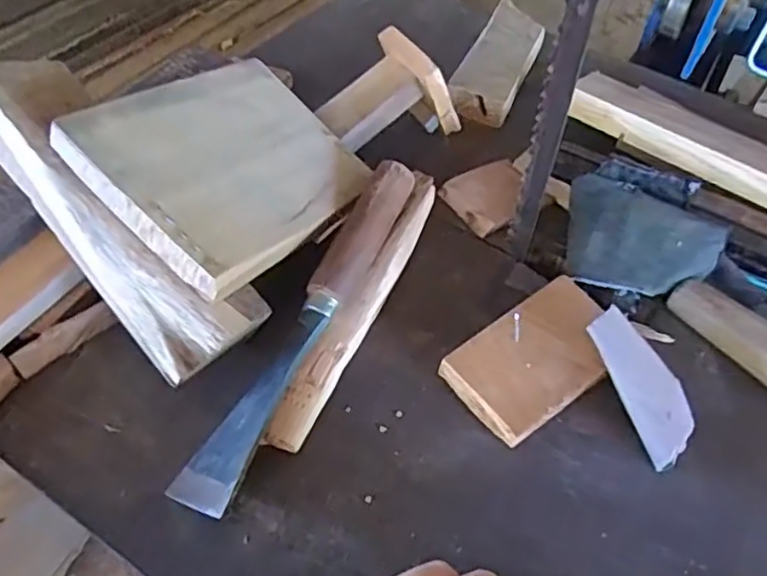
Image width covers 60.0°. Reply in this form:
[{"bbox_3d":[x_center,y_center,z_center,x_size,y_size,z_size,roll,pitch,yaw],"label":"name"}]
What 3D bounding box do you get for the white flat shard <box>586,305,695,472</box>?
[{"bbox_3d":[0.164,0.058,0.412,0.045,0.010,0.095,-18,74,-22],"label":"white flat shard"}]

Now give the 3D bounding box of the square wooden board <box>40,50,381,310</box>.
[{"bbox_3d":[-0.099,-0.084,0.446,0.141,0.016,0.172,46,47,5],"label":"square wooden board"}]

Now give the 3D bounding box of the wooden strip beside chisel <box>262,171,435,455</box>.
[{"bbox_3d":[-0.009,0.000,0.457,0.024,0.020,0.256,19,51,12],"label":"wooden strip beside chisel"}]

